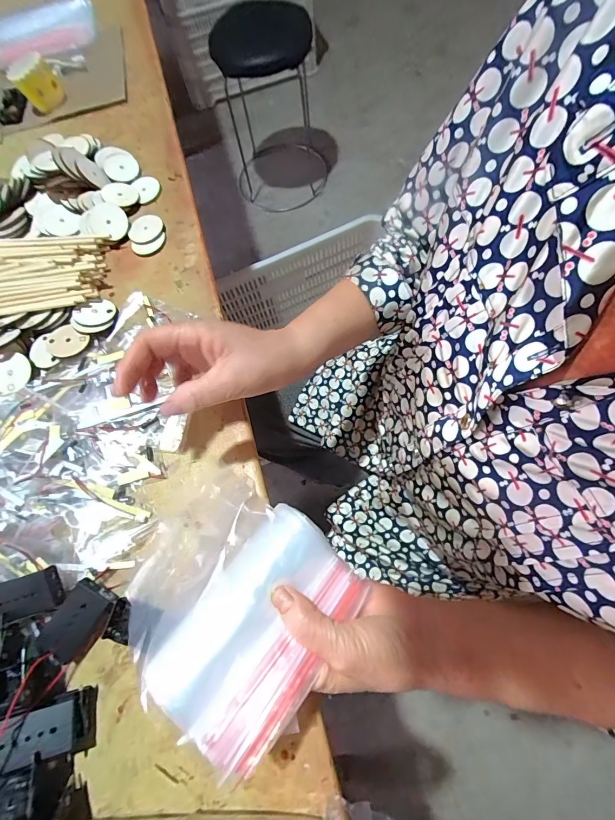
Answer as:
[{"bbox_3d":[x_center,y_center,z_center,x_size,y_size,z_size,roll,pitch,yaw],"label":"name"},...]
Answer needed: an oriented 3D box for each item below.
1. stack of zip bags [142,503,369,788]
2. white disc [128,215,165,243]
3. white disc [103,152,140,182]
[{"bbox_3d":[-0.029,0.138,0.239,0.091,0.026,0.135,36,71,11],"label":"stack of zip bags"},{"bbox_3d":[-0.199,-0.222,0.455,0.044,0.004,0.038,-13,80,4],"label":"white disc"},{"bbox_3d":[-0.245,-0.319,0.487,0.042,0.006,0.042,2,79,-10],"label":"white disc"}]

